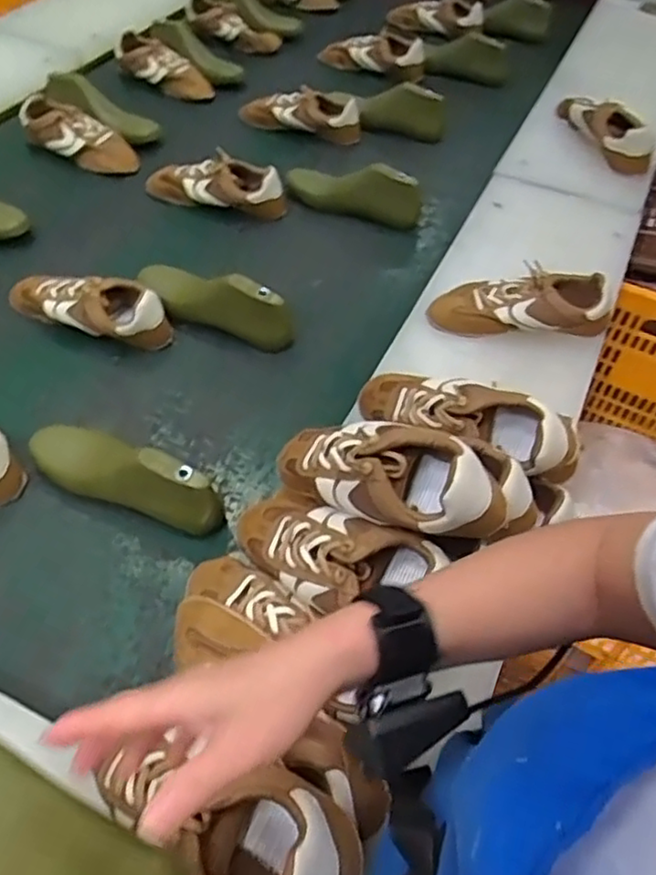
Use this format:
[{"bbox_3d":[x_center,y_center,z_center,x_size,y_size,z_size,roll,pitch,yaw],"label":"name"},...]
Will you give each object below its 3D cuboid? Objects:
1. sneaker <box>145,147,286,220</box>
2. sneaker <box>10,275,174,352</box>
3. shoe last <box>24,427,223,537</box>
[{"bbox_3d":[-0.180,-0.399,1.068,0.231,0.080,0.073,10,53,3],"label":"sneaker"},{"bbox_3d":[-0.314,-0.175,0.872,0.230,0.068,0.084,17,53,8],"label":"sneaker"},{"bbox_3d":[-0.213,0.031,0.708,0.228,0.099,0.074,22,54,12],"label":"shoe last"}]

